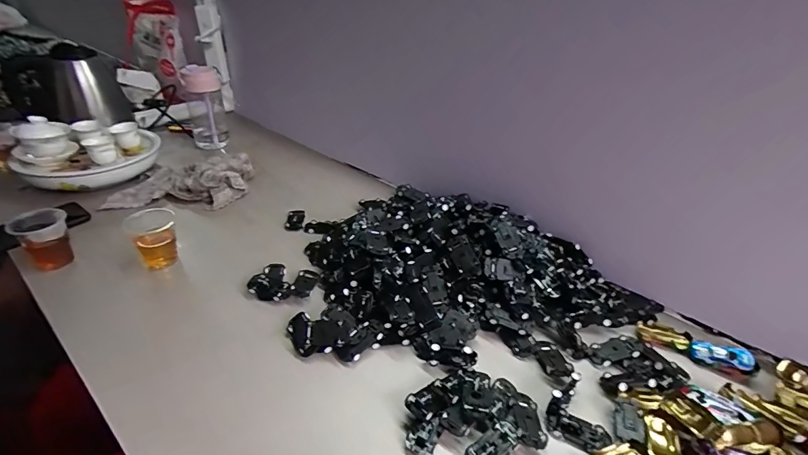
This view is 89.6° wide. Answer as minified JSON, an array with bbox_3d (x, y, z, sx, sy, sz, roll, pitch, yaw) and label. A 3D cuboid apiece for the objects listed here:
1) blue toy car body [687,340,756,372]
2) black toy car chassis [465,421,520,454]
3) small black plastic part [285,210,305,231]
[{"bbox_3d":[0.401,0.163,0.516,0.066,0.024,0.029,5,33,31],"label":"blue toy car body"},{"bbox_3d":[0.090,0.225,0.412,0.064,0.016,0.029,-20,40,-31],"label":"black toy car chassis"},{"bbox_3d":[-0.200,-0.014,0.745,0.029,0.017,0.056,0,33,-5],"label":"small black plastic part"}]

